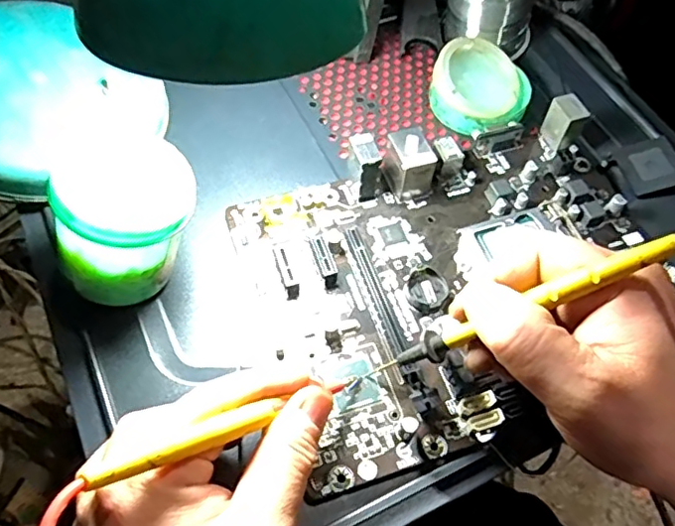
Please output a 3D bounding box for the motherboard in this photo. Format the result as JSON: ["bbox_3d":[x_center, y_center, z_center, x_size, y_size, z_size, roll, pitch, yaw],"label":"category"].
[{"bbox_3d":[0.064,-0.005,0.317,0.219,0.033,0.183,-16,63,-12],"label":"motherboard"}]

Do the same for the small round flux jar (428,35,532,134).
[{"bbox_3d":[0.095,-0.118,0.392,0.061,0.028,0.064,2,60,-3],"label":"small round flux jar"}]

